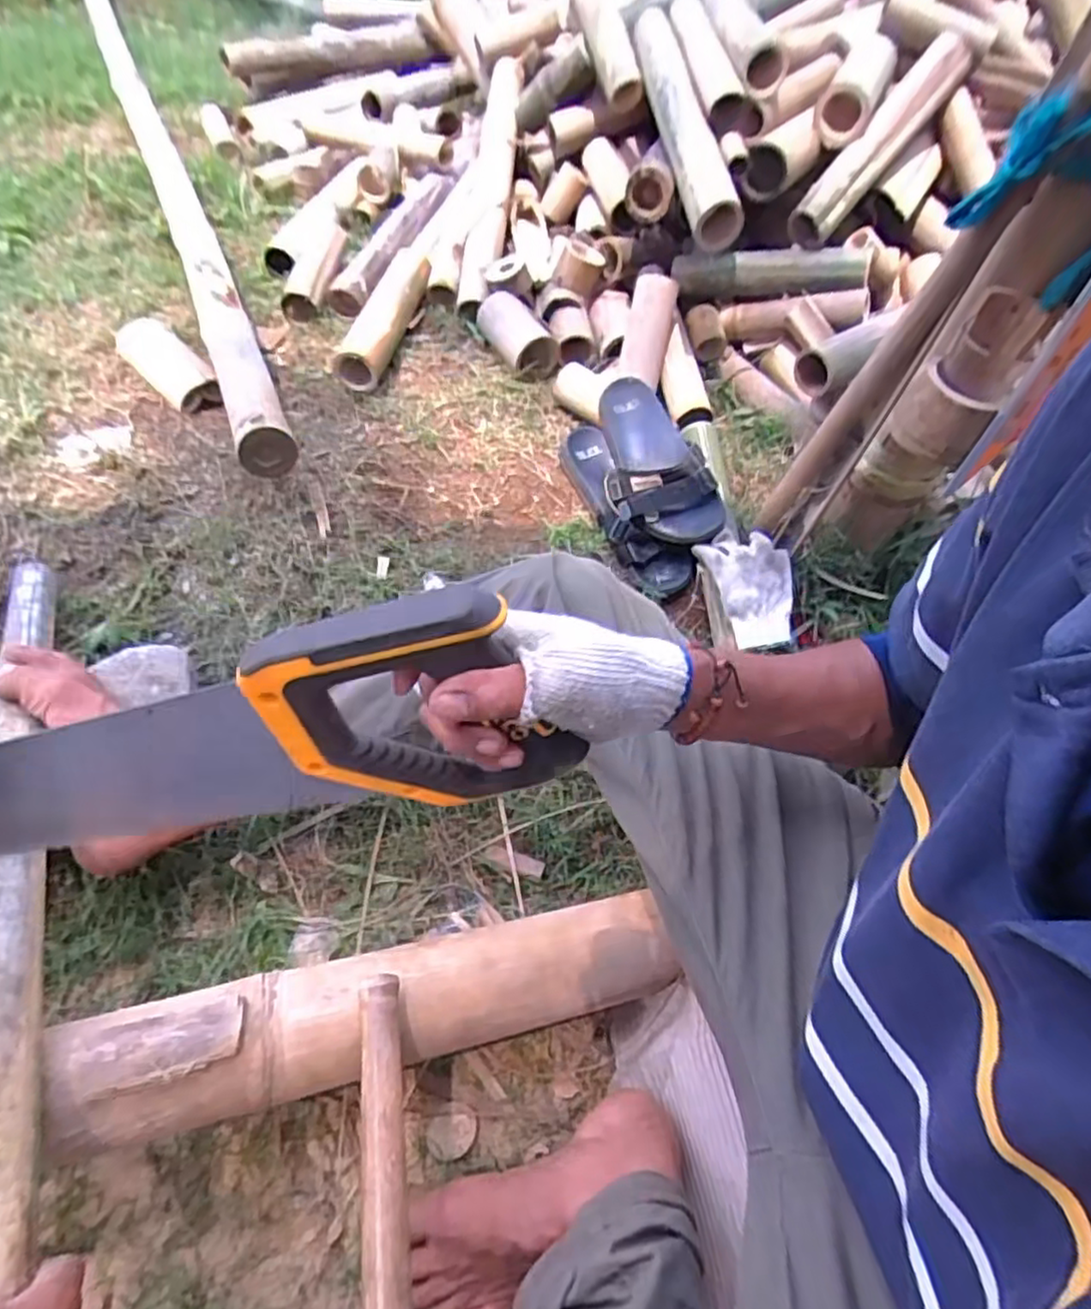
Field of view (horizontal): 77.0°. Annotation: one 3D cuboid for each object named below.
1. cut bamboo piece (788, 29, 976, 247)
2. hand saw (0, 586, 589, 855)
[{"bbox_3d":[0.510,-0.785,1.030,0.068,0.069,0.396,39,86,21],"label":"cut bamboo piece"},{"bbox_3d":[-0.242,0.068,0.336,0.500,0.130,0.035,-12,55,-3],"label":"hand saw"}]

